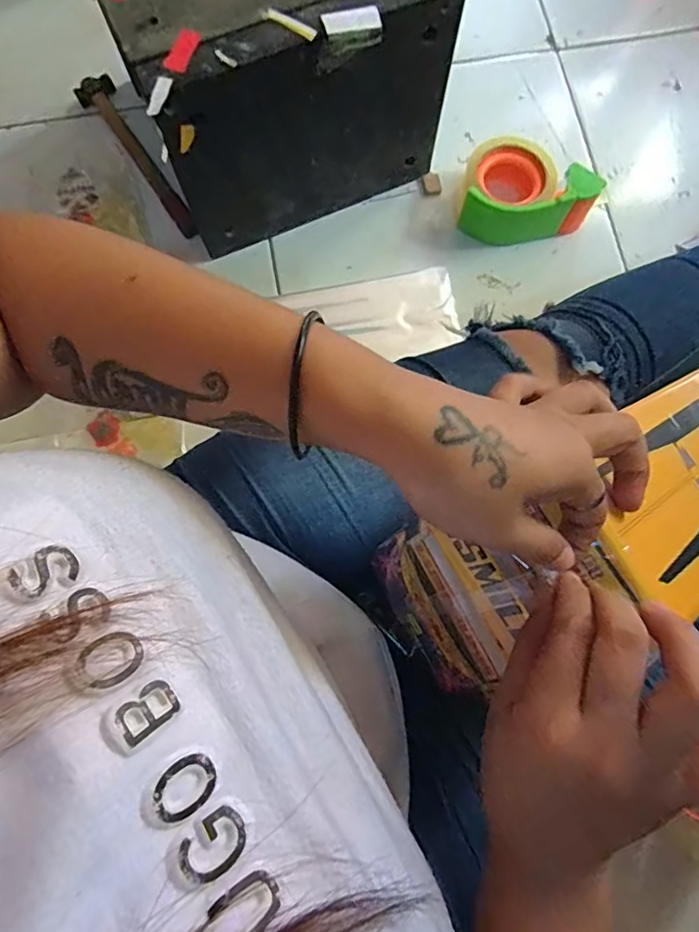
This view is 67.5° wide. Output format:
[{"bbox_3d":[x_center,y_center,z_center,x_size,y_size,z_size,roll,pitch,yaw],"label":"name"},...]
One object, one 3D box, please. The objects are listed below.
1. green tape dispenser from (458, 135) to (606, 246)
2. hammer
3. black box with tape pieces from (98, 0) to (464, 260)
[{"bbox_3d":[0.195,-0.317,0.596,0.145,0.066,0.104,-10,80,-2],"label":"green tape dispenser"},{"bbox_3d":[-0.258,-0.372,0.630,0.043,0.023,0.235,-31,81,-6],"label":"hammer"},{"bbox_3d":[-0.085,-0.436,0.541,0.282,0.214,0.277,-23,81,-4],"label":"black box with tape pieces"}]

